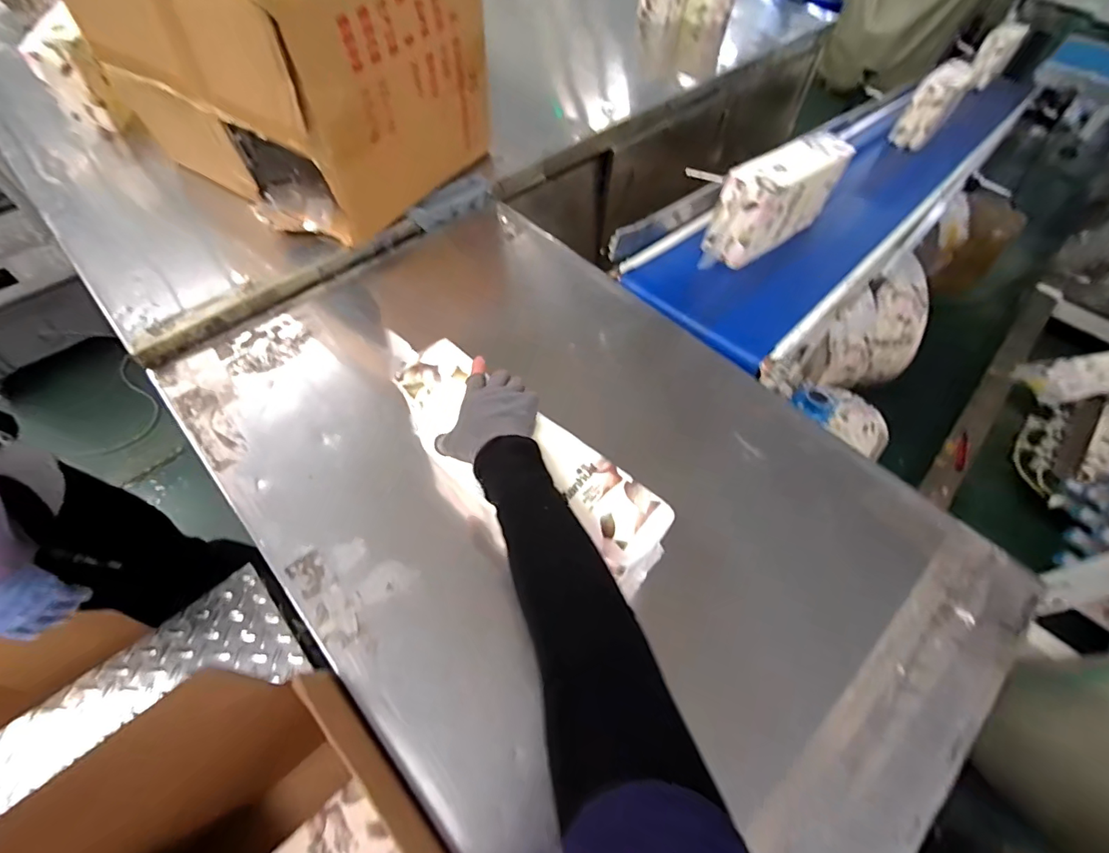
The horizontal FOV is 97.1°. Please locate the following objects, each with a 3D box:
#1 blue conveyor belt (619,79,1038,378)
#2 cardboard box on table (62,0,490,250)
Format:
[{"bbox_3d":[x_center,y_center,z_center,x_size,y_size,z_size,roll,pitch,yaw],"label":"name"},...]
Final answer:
[{"bbox_3d":[1.007,-0.767,1.407,0.334,0.074,2.220,40,58,21],"label":"blue conveyor belt"},{"bbox_3d":[-0.454,-0.663,0.878,0.510,0.382,0.413,27,60,15],"label":"cardboard box on table"}]

